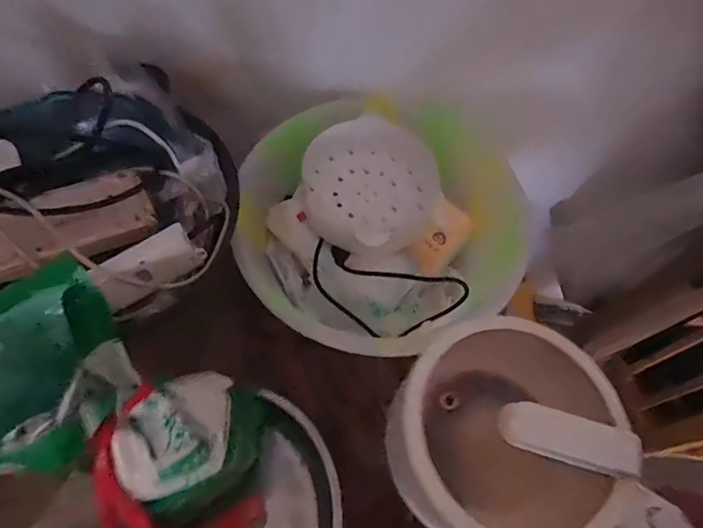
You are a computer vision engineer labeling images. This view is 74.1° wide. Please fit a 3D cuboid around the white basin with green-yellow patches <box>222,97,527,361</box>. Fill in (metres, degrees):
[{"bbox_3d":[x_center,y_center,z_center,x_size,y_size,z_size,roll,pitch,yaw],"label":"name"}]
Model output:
[{"bbox_3d":[0.043,-0.047,0.691,0.402,0.113,0.363,-25,62,-16],"label":"white basin with green-yellow patches"}]

